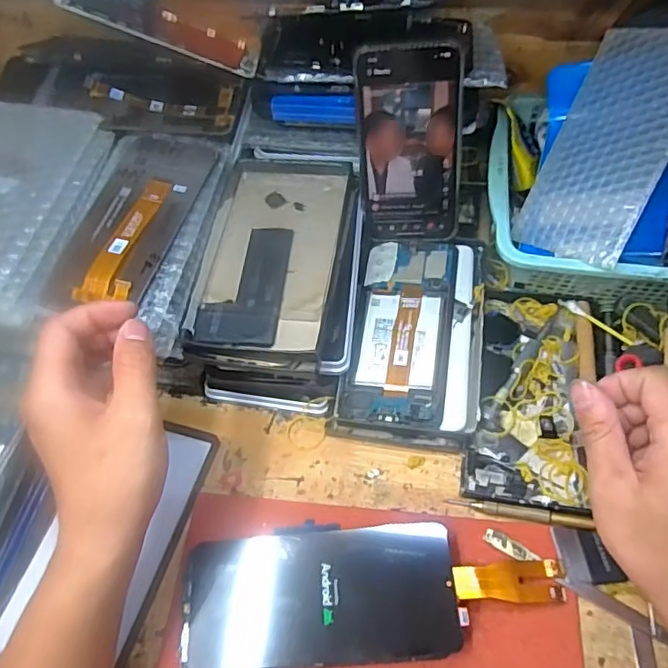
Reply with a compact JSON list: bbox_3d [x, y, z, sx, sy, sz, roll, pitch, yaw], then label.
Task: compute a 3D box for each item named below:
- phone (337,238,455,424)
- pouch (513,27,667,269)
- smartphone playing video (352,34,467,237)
[{"bbox_3d":[0.053,-0.007,0.442,0.072,0.008,0.160,5,61,13],"label":"phone"},{"bbox_3d":[0.199,-0.137,0.411,0.088,0.005,0.167,30,101,44],"label":"pouch"},{"bbox_3d":[0.058,-0.140,0.439,0.075,0.149,0.008,0,36,8],"label":"smartphone playing video"}]

